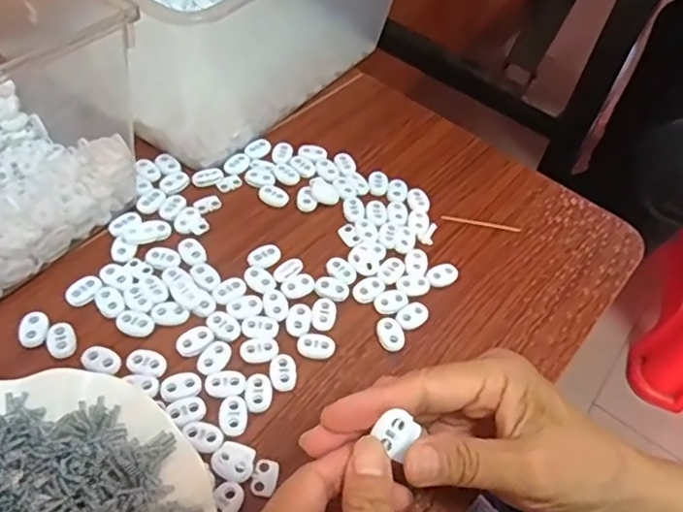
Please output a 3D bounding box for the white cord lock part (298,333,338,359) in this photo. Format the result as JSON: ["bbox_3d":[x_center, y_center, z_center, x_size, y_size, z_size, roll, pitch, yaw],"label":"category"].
[{"bbox_3d":[-0.015,0.054,0.363,0.023,0.004,0.015,5,51,-4],"label":"white cord lock part"}]

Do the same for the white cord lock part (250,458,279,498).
[{"bbox_3d":[-0.040,0.116,0.314,0.012,0.004,0.019,12,51,2],"label":"white cord lock part"}]

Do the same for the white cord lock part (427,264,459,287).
[{"bbox_3d":[0.069,0.013,0.409,0.023,0.007,0.016,-22,57,-23],"label":"white cord lock part"}]

